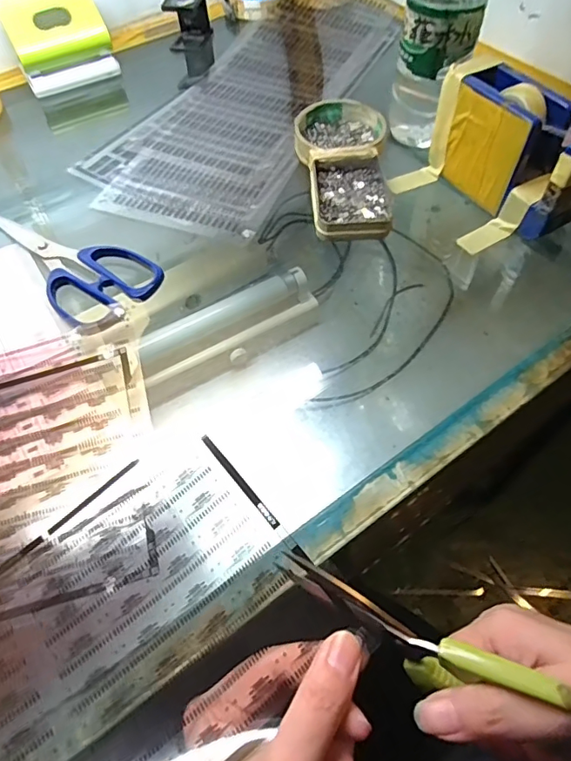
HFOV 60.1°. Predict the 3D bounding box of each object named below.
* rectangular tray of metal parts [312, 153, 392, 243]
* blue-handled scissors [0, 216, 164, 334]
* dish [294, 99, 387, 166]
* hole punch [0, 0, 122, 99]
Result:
[{"bbox_3d":[0.055,-0.154,0.417,0.064,0.018,0.092,-2,57,1],"label":"rectangular tray of metal parts"},{"bbox_3d":[-0.171,-0.100,0.389,0.178,0.013,0.077,38,67,23],"label":"blue-handled scissors"},{"bbox_3d":[0.051,-0.229,0.461,0.081,0.024,0.080,-1,57,2],"label":"dish"},{"bbox_3d":[-0.242,-0.365,0.528,0.098,0.079,0.058,-27,60,-14],"label":"hole punch"}]

